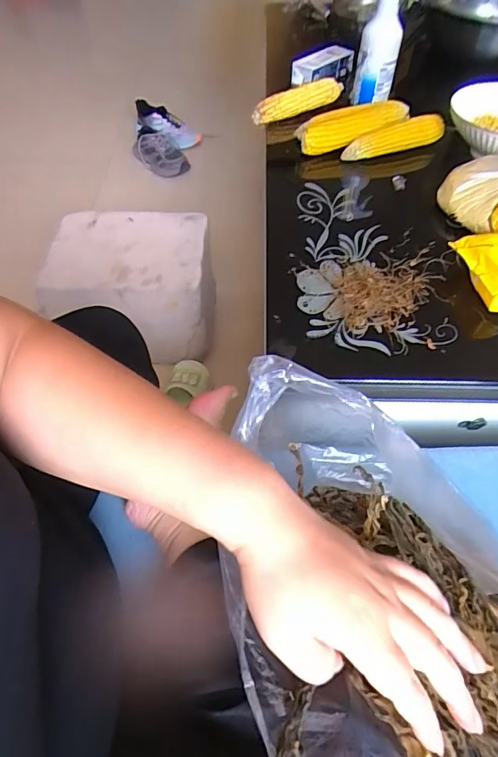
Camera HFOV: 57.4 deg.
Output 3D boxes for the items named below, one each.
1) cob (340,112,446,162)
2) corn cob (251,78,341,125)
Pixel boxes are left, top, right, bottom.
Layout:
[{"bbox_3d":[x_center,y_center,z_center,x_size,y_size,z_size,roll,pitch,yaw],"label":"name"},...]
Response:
[{"bbox_3d":[0.241,-0.402,0.764,0.184,0.037,0.038,-19,56,-13],"label":"cob"},{"bbox_3d":[0.097,-0.520,0.849,0.200,0.040,0.043,-33,60,-21],"label":"corn cob"}]

